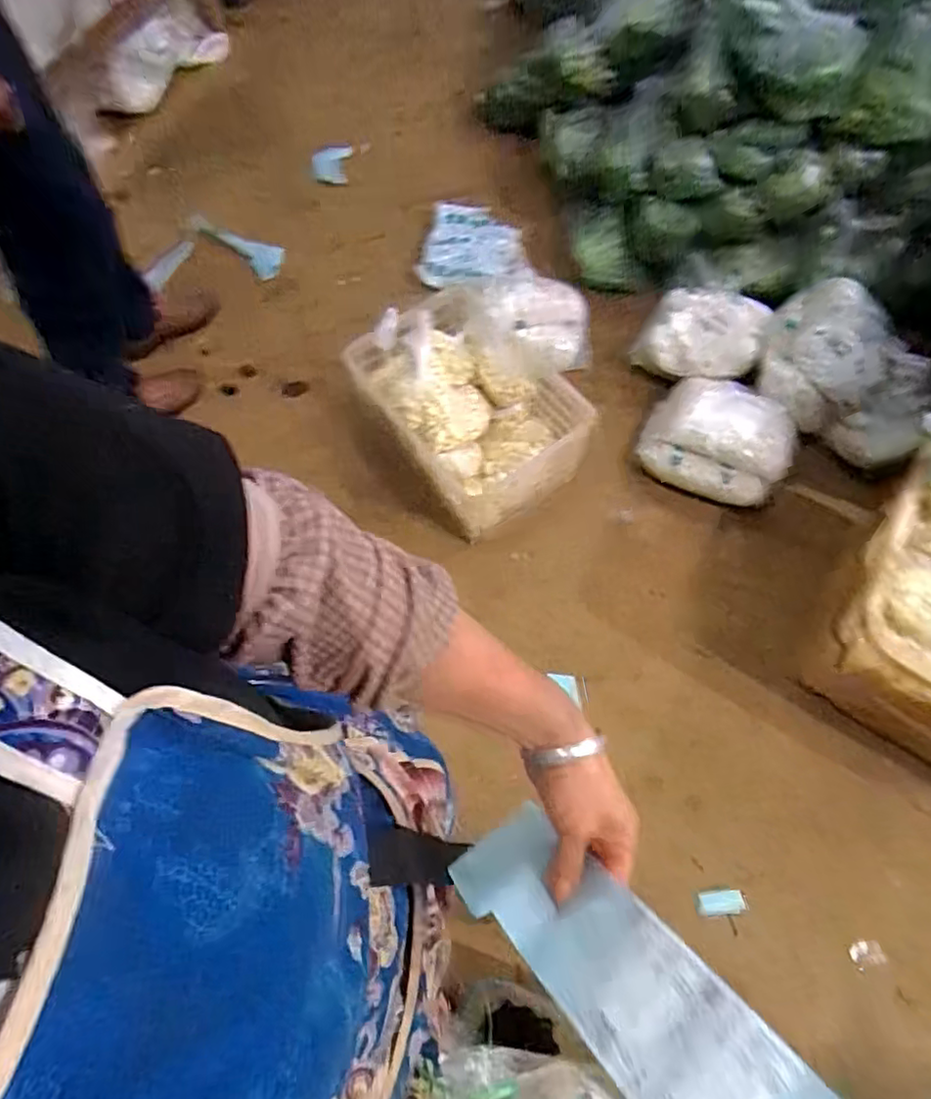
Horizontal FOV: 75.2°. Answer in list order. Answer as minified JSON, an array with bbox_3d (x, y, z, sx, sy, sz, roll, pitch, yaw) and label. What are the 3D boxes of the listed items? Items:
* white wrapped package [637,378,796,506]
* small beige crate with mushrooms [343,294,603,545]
[{"bbox_3d":[0.571,-0.242,1.339,0.326,0.129,0.251,29,71,12],"label":"white wrapped package"},{"bbox_3d":[0.013,-0.325,1.343,0.356,0.222,0.504,-33,71,-12],"label":"small beige crate with mushrooms"}]

